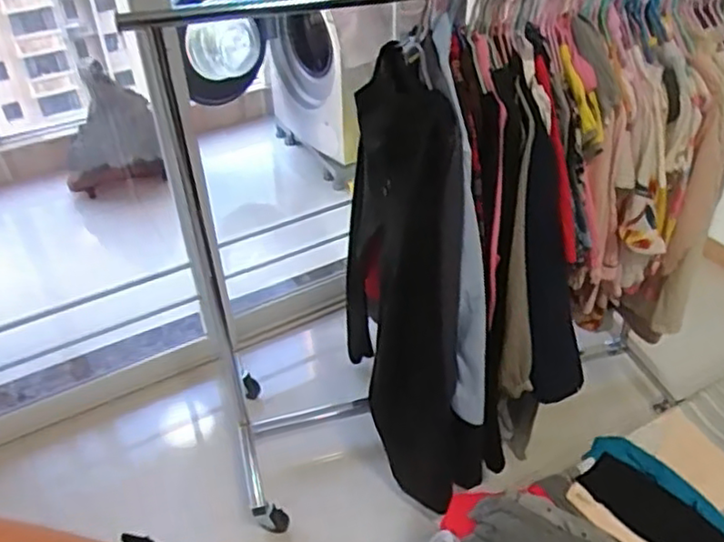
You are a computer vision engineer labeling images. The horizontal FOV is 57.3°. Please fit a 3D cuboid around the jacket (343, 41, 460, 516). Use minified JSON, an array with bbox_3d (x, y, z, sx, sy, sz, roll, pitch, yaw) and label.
[{"bbox_3d":[0.068,0.021,1.434,0.138,0.858,0.563,-9,39,-10],"label":"jacket"}]

